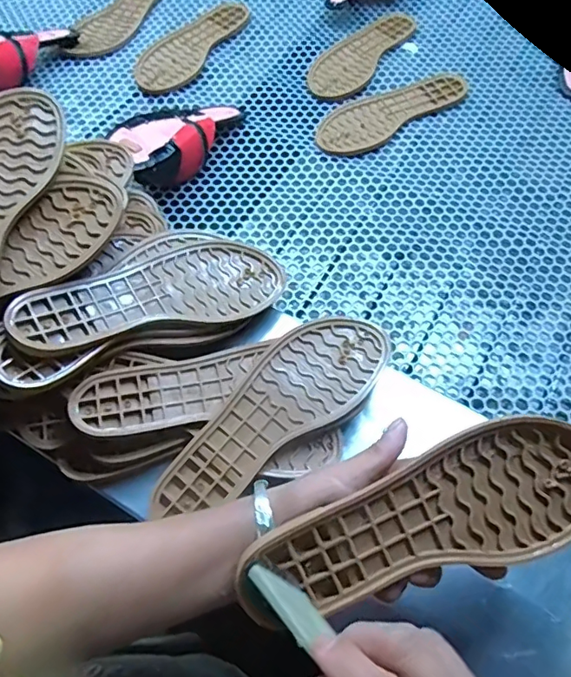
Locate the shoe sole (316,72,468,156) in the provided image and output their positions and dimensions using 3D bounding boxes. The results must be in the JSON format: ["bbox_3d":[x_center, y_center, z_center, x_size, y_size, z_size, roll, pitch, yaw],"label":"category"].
[{"bbox_3d":[0.150,-0.327,0.719,0.244,0.009,0.091,-31,67,-14],"label":"shoe sole"}]

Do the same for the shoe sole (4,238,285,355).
[{"bbox_3d":[-0.118,-0.043,0.467,0.244,0.020,0.090,-18,63,-30],"label":"shoe sole"}]

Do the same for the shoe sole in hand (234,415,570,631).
[{"bbox_3d":[0.092,0.114,0.323,0.244,0.025,0.085,-17,90,-7],"label":"shoe sole in hand"}]

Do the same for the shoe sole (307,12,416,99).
[{"bbox_3d":[0.118,-0.438,0.769,0.084,0.007,0.232,34,68,16],"label":"shoe sole"}]

